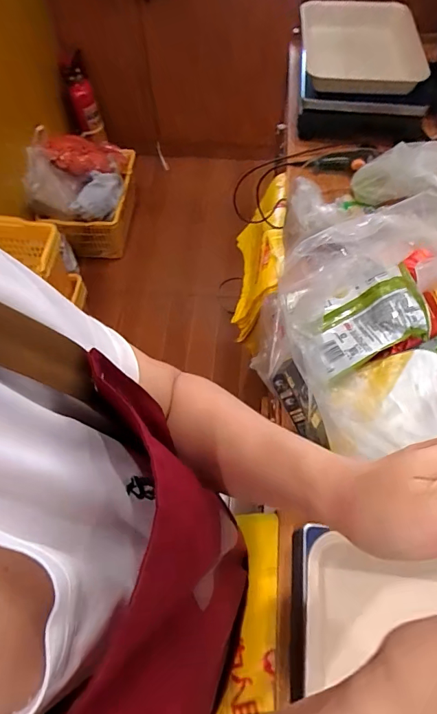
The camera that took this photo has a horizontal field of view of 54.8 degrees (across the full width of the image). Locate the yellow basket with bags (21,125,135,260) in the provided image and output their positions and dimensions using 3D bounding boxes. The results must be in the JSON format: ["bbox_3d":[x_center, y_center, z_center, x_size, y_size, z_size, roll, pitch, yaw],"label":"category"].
[{"bbox_3d":[-0.501,-0.642,1.634,0.336,0.387,0.389,3,62,2],"label":"yellow basket with bags"}]

